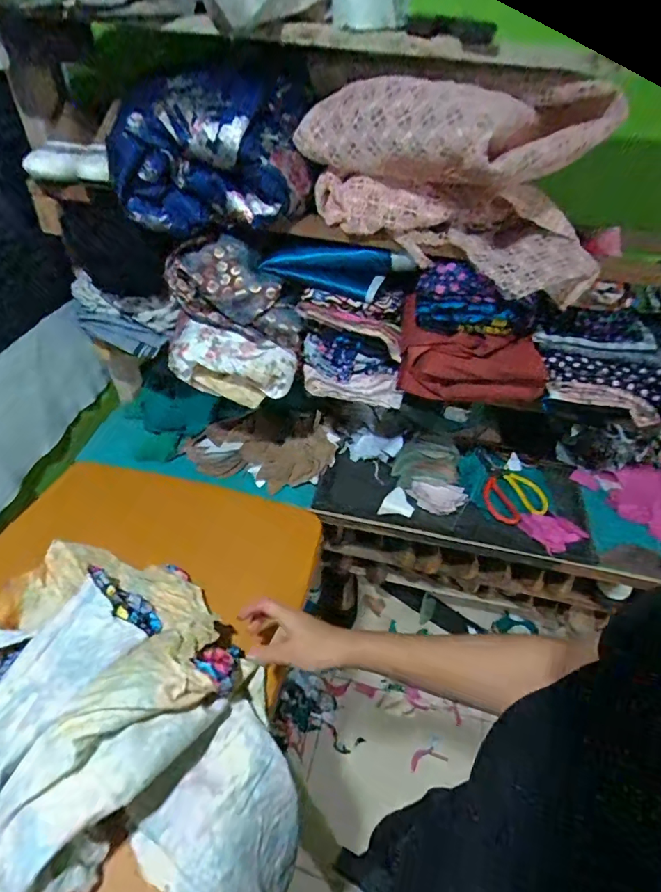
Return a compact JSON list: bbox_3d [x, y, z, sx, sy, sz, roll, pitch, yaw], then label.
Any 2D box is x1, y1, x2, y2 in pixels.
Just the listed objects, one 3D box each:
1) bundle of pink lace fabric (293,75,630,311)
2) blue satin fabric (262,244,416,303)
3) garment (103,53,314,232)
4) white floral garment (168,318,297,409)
[{"bbox_3d":[0.157,-0.343,0.615,0.389,0.192,0.167,24,47,19],"label":"bundle of pink lace fabric"},{"bbox_3d":[0.009,-0.271,0.721,0.217,0.072,0.030,8,44,4],"label":"blue satin fabric"},{"bbox_3d":[-0.159,-0.400,0.635,0.259,0.178,0.103,-3,44,-8],"label":"garment"},{"bbox_3d":[-0.168,-0.126,0.794,0.211,0.116,0.071,13,44,8],"label":"white floral garment"}]

